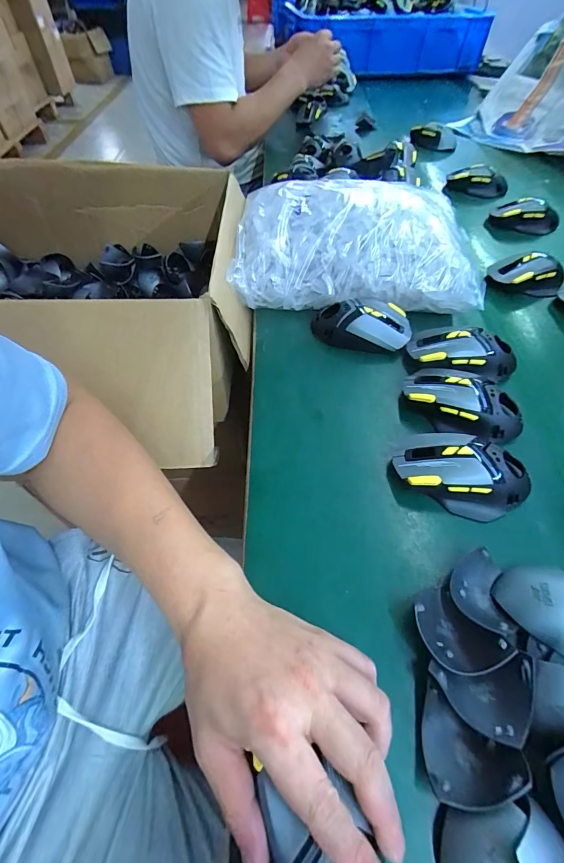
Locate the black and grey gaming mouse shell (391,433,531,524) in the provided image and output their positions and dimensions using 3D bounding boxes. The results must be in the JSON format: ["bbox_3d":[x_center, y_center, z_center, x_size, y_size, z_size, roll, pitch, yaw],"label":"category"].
[{"bbox_3d":[0.162,0.037,0.334,0.114,0.041,0.064,15,55,12],"label":"black and grey gaming mouse shell"}]

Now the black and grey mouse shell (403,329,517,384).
[{"bbox_3d":[0.205,-0.090,0.424,0.121,0.041,0.069,4,54,4],"label":"black and grey mouse shell"}]

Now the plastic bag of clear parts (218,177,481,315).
[{"bbox_3d":[0.093,-0.256,0.513,0.303,0.096,0.217,3,54,3],"label":"plastic bag of clear parts"}]

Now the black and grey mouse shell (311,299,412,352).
[{"bbox_3d":[0.098,-0.133,0.460,0.116,0.043,0.061,15,55,12],"label":"black and grey mouse shell"}]

